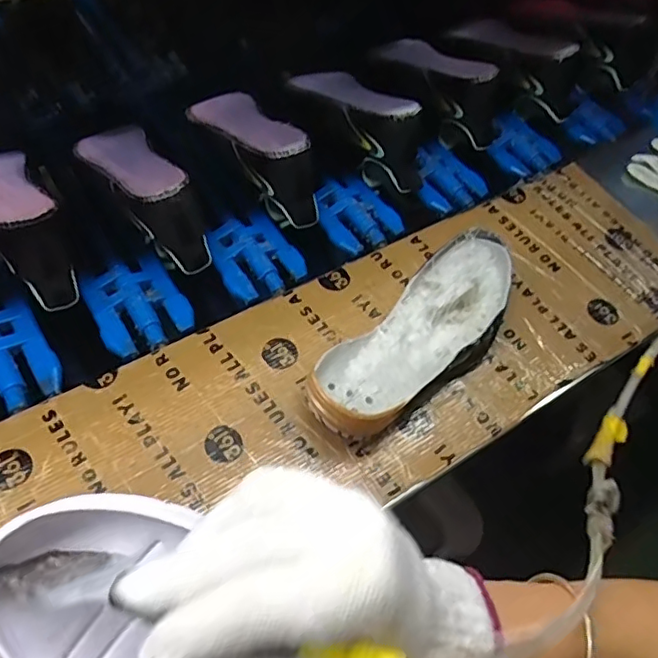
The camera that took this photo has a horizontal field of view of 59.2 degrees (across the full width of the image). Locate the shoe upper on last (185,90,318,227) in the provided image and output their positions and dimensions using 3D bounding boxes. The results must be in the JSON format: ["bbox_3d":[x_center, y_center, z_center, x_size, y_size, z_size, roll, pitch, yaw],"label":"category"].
[{"bbox_3d":[-0.088,-0.209,0.682,0.074,0.106,0.221,-26,64,-20],"label":"shoe upper on last"}]

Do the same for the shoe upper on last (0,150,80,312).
[{"bbox_3d":[-0.313,-0.118,0.573,0.073,0.085,0.210,-30,63,-23],"label":"shoe upper on last"}]

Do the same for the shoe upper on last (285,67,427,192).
[{"bbox_3d":[0.045,-0.267,0.736,0.087,0.108,0.220,-31,66,-23],"label":"shoe upper on last"}]

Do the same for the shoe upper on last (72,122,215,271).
[{"bbox_3d":[-0.203,-0.151,0.629,0.074,0.108,0.222,-27,62,-22],"label":"shoe upper on last"}]

